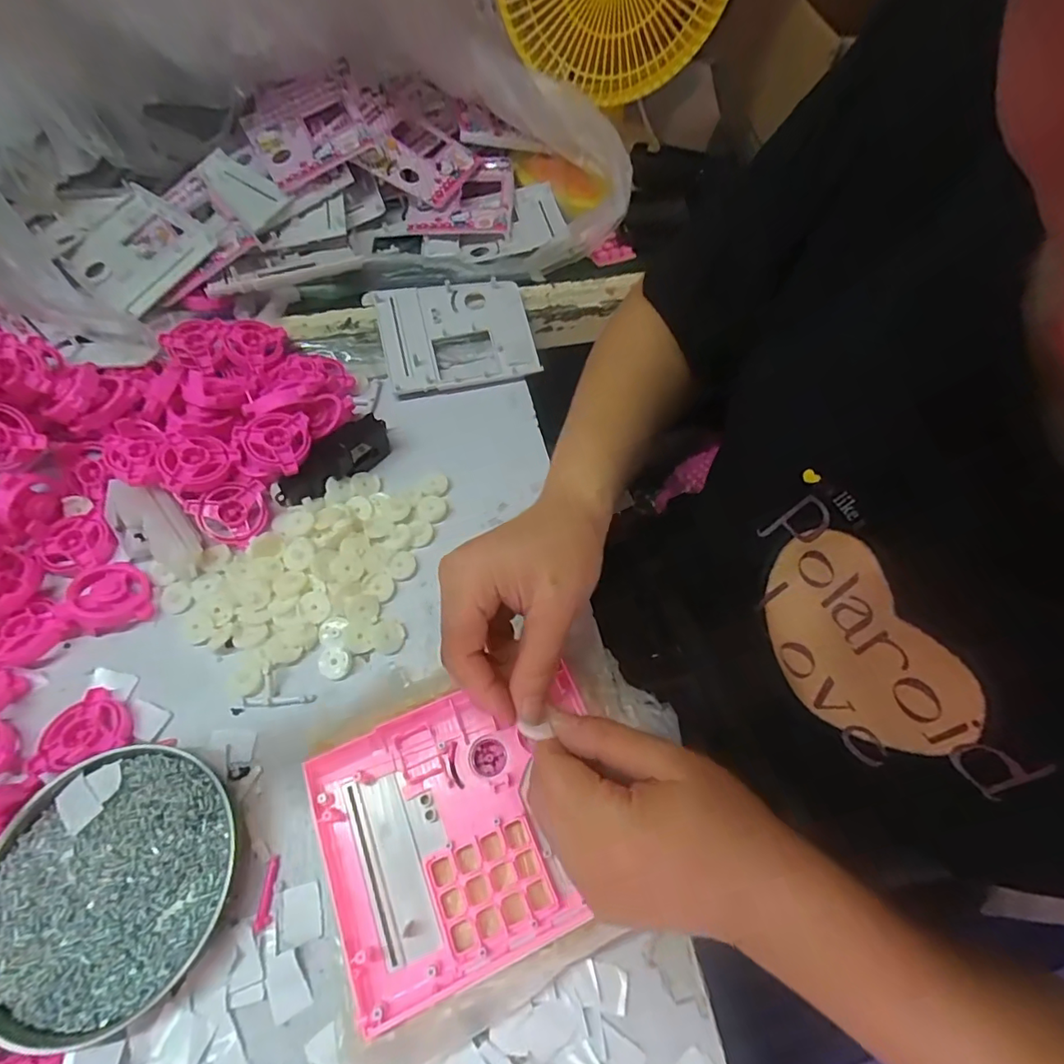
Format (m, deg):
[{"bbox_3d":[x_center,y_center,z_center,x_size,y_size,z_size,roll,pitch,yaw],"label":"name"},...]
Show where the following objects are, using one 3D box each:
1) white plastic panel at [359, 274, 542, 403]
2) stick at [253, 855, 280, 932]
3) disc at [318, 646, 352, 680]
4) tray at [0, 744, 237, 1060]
[{"bbox_3d":[-0.073,-0.190,0.523,0.143,0.014,0.120,-12,73,-9],"label":"white plastic panel"},{"bbox_3d":[-0.152,0.207,0.310,0.008,0.004,0.036,-1,61,-2],"label":"stick"},{"bbox_3d":[-0.136,0.090,0.374,0.022,0.005,0.022,1,61,-1],"label":"disc"},{"bbox_3d":[-0.238,0.195,0.302,0.125,0.016,0.135,1,61,-1],"label":"tray"}]

